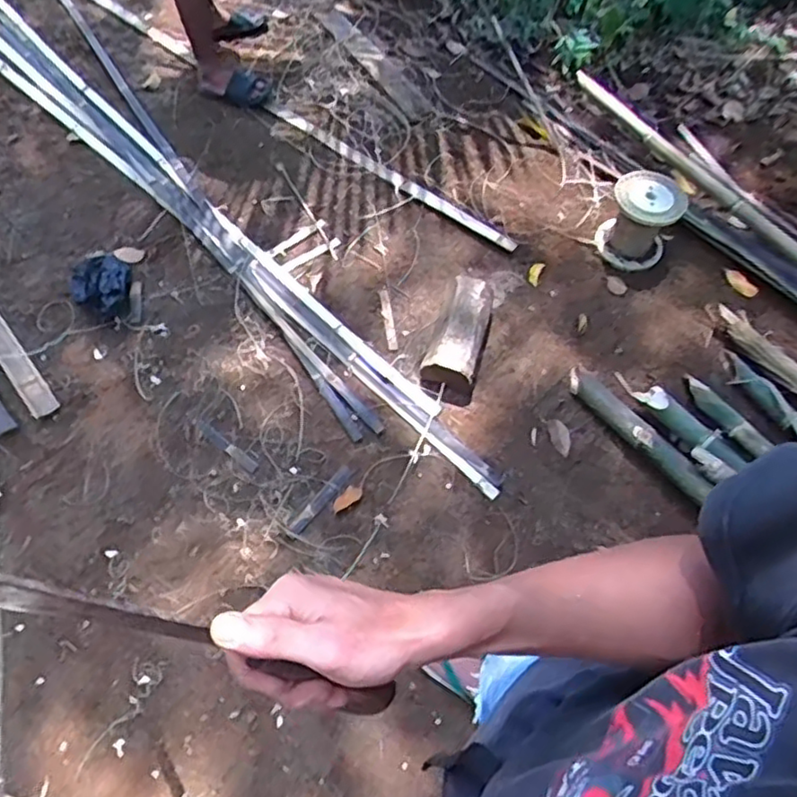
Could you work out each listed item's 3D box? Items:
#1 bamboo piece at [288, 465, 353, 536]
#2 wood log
[{"bbox_3d":[-0.188,0.246,1.609,0.034,0.020,0.202,36,65,17],"label":"bamboo piece"},{"bbox_3d":[0.160,-0.171,1.760,0.143,0.113,0.355,14,64,8],"label":"wood log"}]

